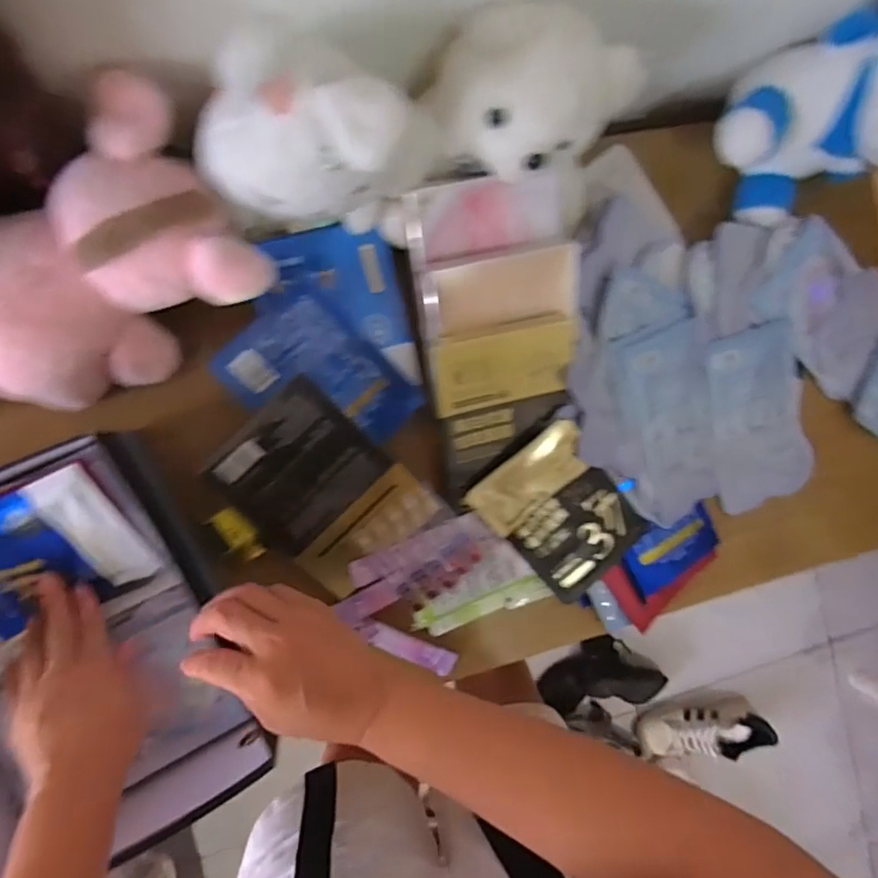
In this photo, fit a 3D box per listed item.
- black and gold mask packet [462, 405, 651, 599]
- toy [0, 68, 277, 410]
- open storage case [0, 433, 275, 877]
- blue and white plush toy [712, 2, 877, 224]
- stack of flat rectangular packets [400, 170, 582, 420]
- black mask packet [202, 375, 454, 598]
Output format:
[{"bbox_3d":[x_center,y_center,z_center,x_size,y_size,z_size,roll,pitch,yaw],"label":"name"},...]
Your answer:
[{"bbox_3d":[0.120,0.069,0.574,0.123,0.014,0.170,-40,108,2],"label":"black and gold mask packet"},{"bbox_3d":[-0.251,-0.111,0.435,0.233,0.115,0.157,-41,98,-6],"label":"toy"},{"bbox_3d":[-0.305,0.168,0.457,0.201,0.096,0.259,-23,96,-8],"label":"open storage case"},{"bbox_3d":[0.400,-0.306,0.534,0.251,0.162,0.139,-16,95,-8],"label":"blue and white plush toy"},{"bbox_3d":[0.050,-0.122,0.513,0.138,0.062,0.180,-11,94,-9],"label":"stack of flat rectangular packets"},{"bbox_3d":[-0.099,0.046,0.523,0.126,0.018,0.175,-42,111,0],"label":"black mask packet"}]

